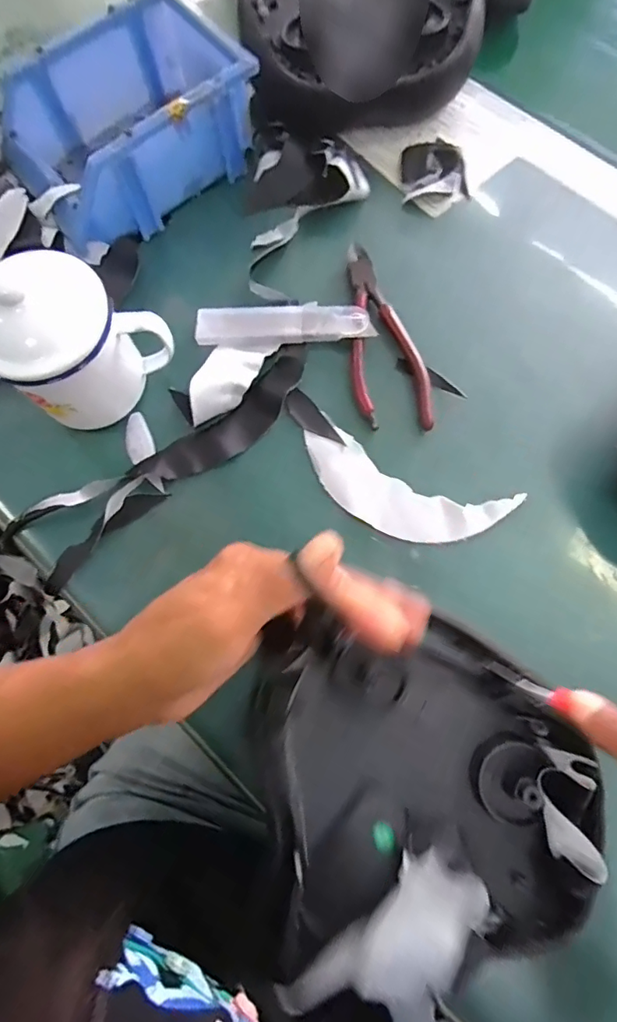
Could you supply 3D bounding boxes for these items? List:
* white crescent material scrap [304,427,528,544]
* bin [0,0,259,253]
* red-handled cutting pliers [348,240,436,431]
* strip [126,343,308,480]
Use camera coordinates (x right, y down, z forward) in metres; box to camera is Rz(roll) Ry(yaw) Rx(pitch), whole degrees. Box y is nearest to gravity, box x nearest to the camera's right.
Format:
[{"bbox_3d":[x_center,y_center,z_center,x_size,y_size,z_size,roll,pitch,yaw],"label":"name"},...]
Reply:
[{"bbox_3d":[0.064,-0.011,0.354,0.146,0.004,0.054,23,77,8],"label":"white crescent material scrap"},{"bbox_3d":[-0.140,-0.297,0.398,0.176,0.072,0.124,-36,77,-8],"label":"bin"},{"bbox_3d":[0.054,-0.130,0.379,0.052,0.007,0.152,-6,75,0],"label":"red-handled cutting pliers"},{"bbox_3d":[-0.054,-0.064,0.371,0.151,0.007,0.042,-41,77,-9],"label":"strip"}]

